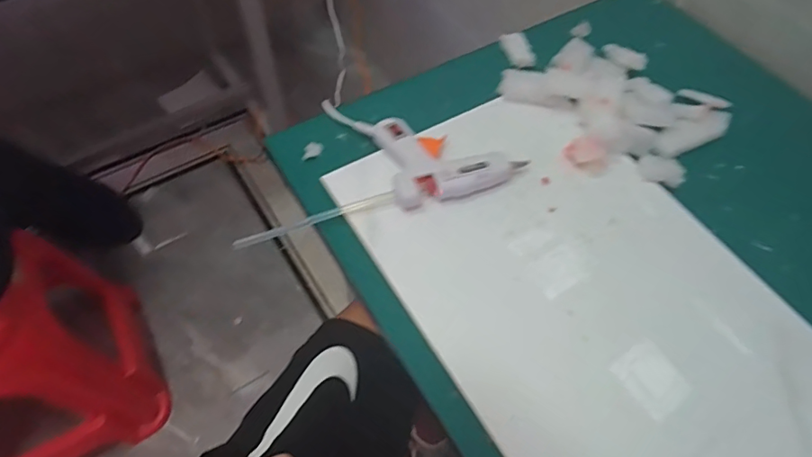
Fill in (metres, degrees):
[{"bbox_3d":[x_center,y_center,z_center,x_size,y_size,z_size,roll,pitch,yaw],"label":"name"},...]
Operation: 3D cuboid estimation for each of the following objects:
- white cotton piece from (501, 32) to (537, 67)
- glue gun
[{"bbox_3d":[0.140,-0.227,0.635,0.036,0.004,0.058,-9,59,-9],"label":"white cotton piece"},{"bbox_3d":[0.042,-0.079,0.526,0.130,0.027,0.106,-14,59,-9],"label":"glue gun"}]

